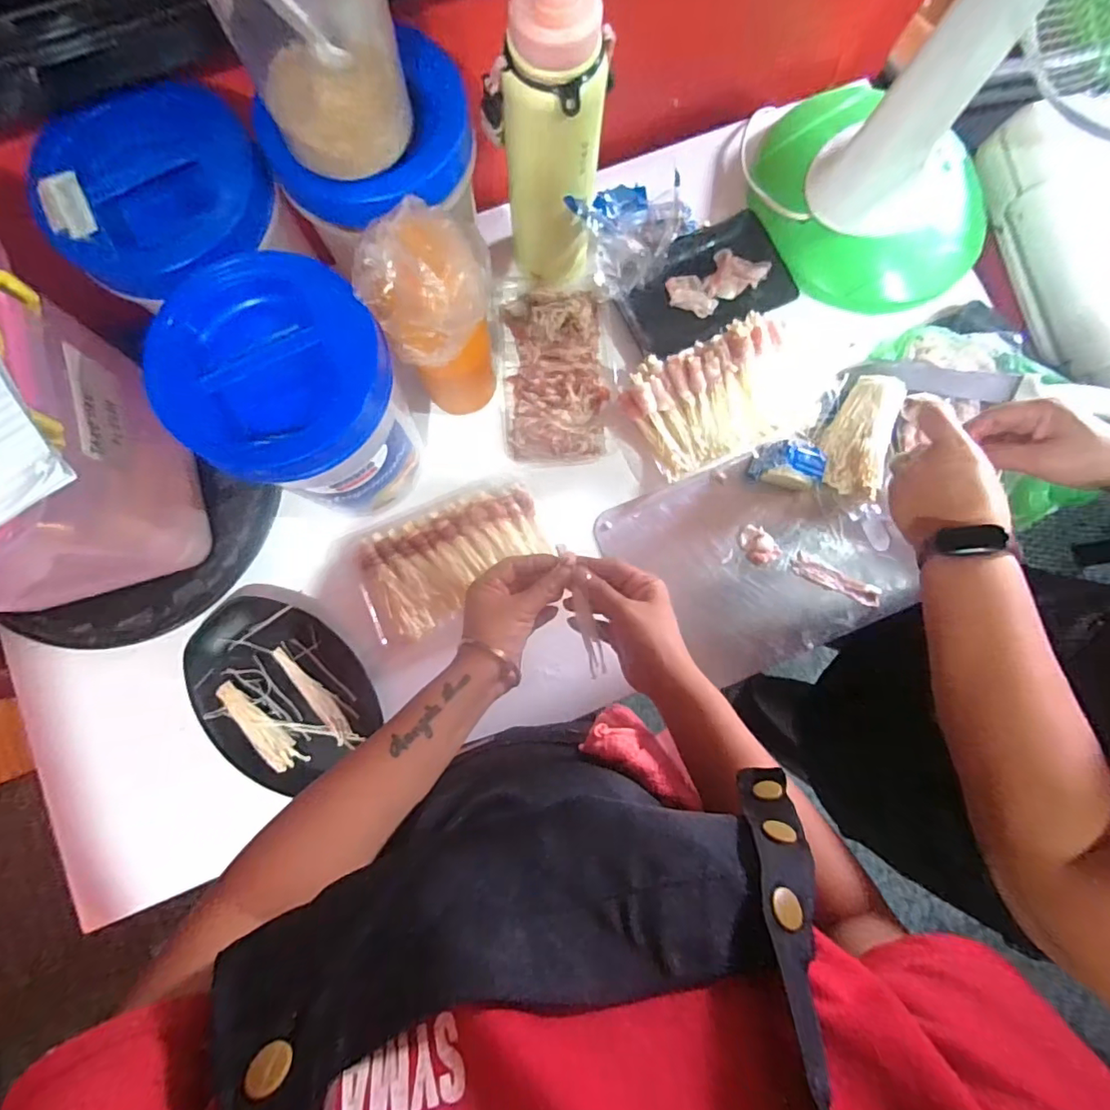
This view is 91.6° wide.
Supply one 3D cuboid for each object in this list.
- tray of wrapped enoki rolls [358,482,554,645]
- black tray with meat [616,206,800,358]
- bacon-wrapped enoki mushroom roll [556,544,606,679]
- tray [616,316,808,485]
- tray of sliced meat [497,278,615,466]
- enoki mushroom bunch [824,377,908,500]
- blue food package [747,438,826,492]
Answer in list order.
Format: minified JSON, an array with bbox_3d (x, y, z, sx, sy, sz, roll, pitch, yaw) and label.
[{"bbox_3d":[-0.112,0.000,0.587,0.205,0.021,0.116,-28,85,-6],"label":"tray of wrapped enoki rolls"},{"bbox_3d":[0.175,-0.322,0.643,0.203,0.022,0.124,-26,85,-6],"label":"black tray with meat"},{"bbox_3d":[0.023,0.047,0.468,0.014,0.010,0.118,-16,86,-5],"label":"bacon-wrapped enoki mushroom roll"},{"bbox_3d":[0.185,-0.178,0.598,0.205,0.059,0.131,-23,84,-6],"label":"tray"},{"bbox_3d":[0.002,-0.218,0.606,0.128,0.045,0.222,-3,83,-3],"label":"tray of sliced meat"},{"bbox_3d":[0.348,-0.133,0.604,0.075,0.037,0.136,24,82,0],"label":"enoki mushroom bunch"},{"bbox_3d":[0.260,-0.102,0.600,0.079,0.032,0.052,8,82,-2],"label":"blue food package"}]

